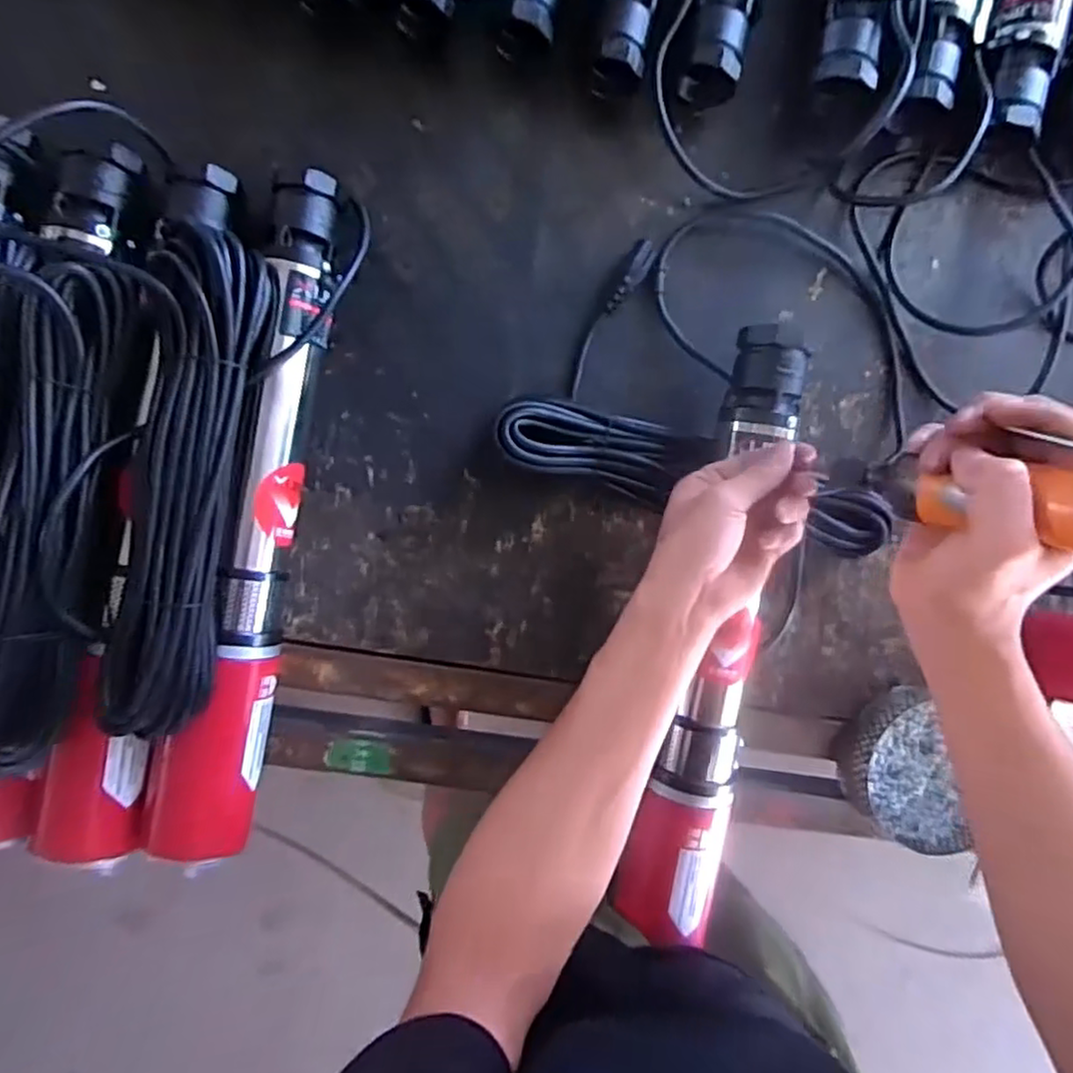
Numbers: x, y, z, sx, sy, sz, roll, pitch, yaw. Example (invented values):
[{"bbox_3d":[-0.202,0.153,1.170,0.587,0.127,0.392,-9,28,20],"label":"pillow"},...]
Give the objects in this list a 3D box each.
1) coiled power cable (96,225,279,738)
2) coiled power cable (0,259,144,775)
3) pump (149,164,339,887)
[{"bbox_3d":[-0.246,-0.039,0.465,0.080,0.060,0.336,8,91,-6],"label":"coiled power cable"},{"bbox_3d":[-0.325,-0.018,0.453,0.066,0.066,0.337,5,92,-6],"label":"coiled power cable"},{"bbox_3d":[-0.216,-0.016,0.528,0.077,0.084,0.517,8,91,-6],"label":"pump"}]

